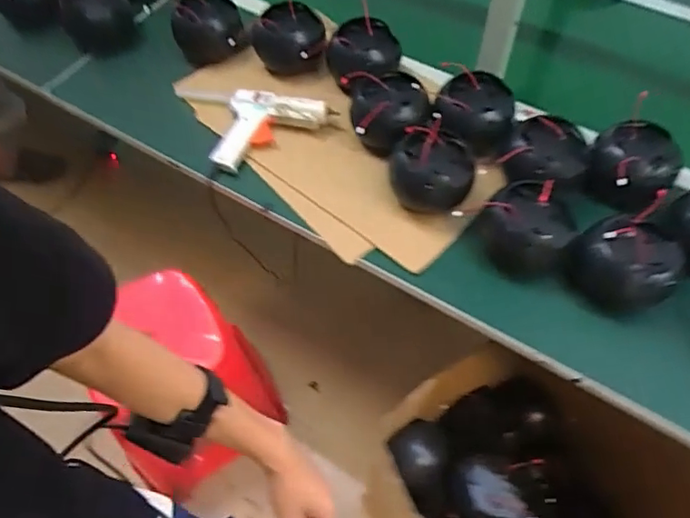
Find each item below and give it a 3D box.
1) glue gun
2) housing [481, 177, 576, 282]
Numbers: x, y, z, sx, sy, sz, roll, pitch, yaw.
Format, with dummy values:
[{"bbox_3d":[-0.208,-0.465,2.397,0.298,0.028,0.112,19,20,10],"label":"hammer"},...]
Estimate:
[{"bbox_3d":[-0.121,-0.209,0.933,0.180,0.057,0.156,10,58,7],"label":"glue gun"},{"bbox_3d":[0.260,-0.039,0.798,0.124,0.104,0.122,23,61,15],"label":"housing"}]

